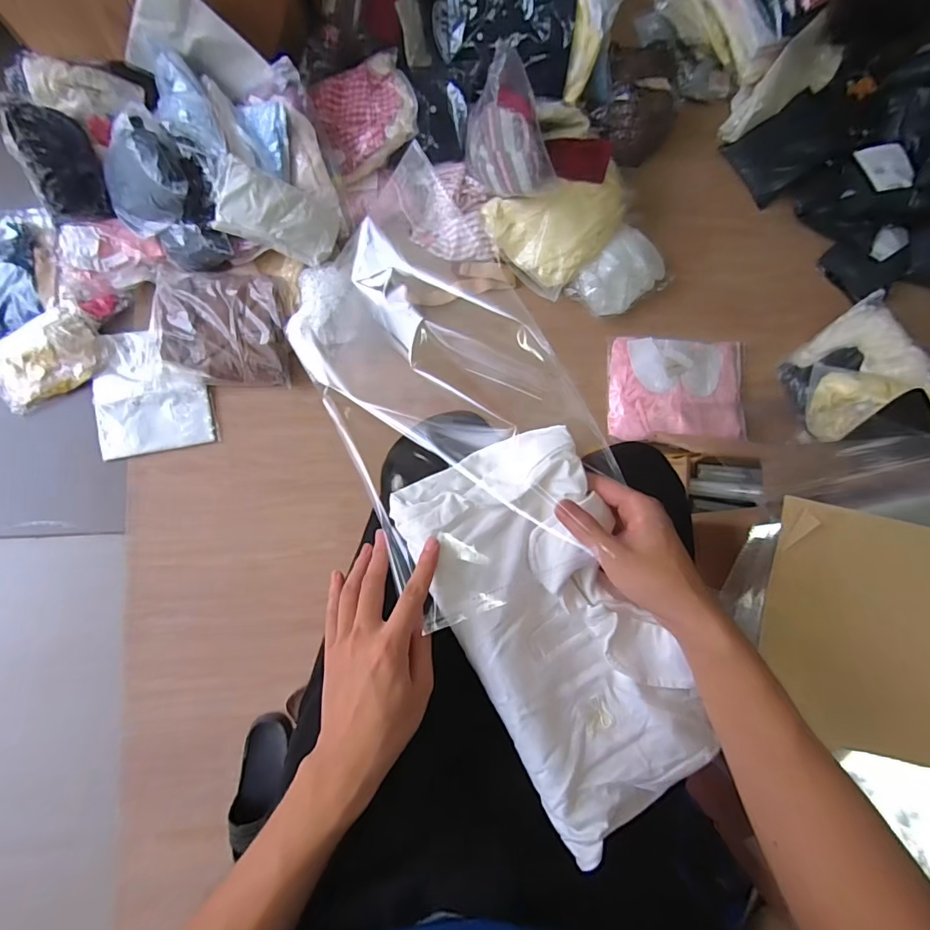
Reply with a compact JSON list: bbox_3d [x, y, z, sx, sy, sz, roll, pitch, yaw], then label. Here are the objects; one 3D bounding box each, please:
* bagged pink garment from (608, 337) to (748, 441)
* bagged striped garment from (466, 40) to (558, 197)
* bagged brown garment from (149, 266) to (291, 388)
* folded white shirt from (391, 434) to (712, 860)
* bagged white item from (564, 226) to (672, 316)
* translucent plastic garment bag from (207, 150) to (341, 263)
[{"bbox_3d":[0.497,-0.175,1.052,0.317,0.061,0.227,0,84,-5],"label":"bagged pink garment"},{"bbox_3d":[0.087,-0.655,0.917,0.109,0.189,0.224,-30,87,-7],"label":"bagged striped garment"},{"bbox_3d":[-0.509,-0.292,0.958,0.283,0.073,0.234,3,84,-5],"label":"bagged brown garment"},{"bbox_3d":[0.075,0.125,0.385,0.161,0.049,0.314,-27,83,-7],"label":"folded white shirt"},{"bbox_3d":[0.365,-0.430,1.070,0.159,0.062,0.233,44,82,1],"label":"bagged white item"},{"bbox_3d":[-0.376,-0.502,0.922,0.232,0.047,0.144,16,90,-20],"label":"translucent plastic garment bag"}]

